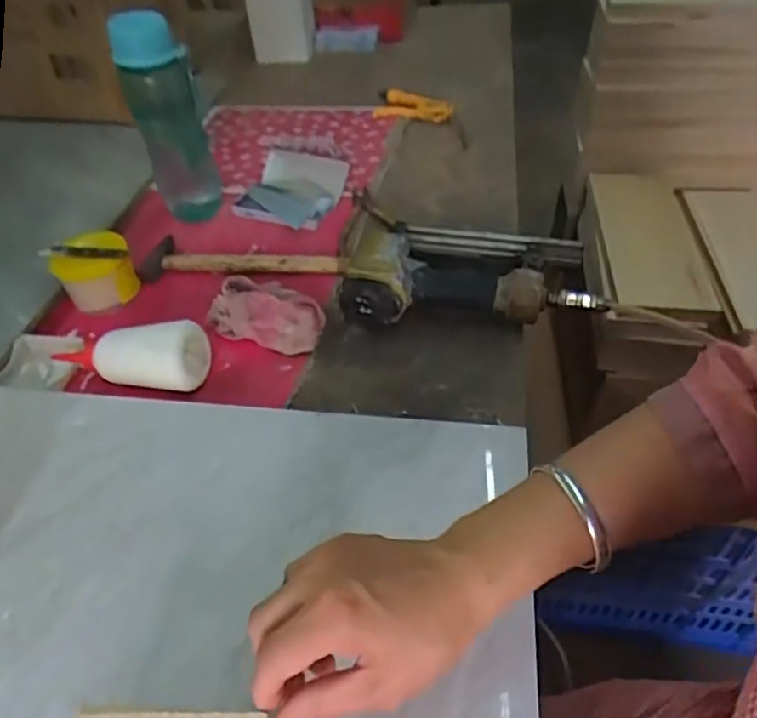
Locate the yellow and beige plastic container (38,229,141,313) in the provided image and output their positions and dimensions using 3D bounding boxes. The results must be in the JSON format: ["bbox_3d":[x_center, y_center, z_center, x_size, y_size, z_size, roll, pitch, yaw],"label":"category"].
[{"bbox_3d":[-0.313,-0.097,0.657,0.079,0.056,0.074,-2,44,2],"label":"yellow and beige plastic container"}]

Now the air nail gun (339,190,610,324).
[{"bbox_3d":[0.089,-0.124,0.651,0.253,0.059,0.218,1,44,5],"label":"air nail gun"}]

